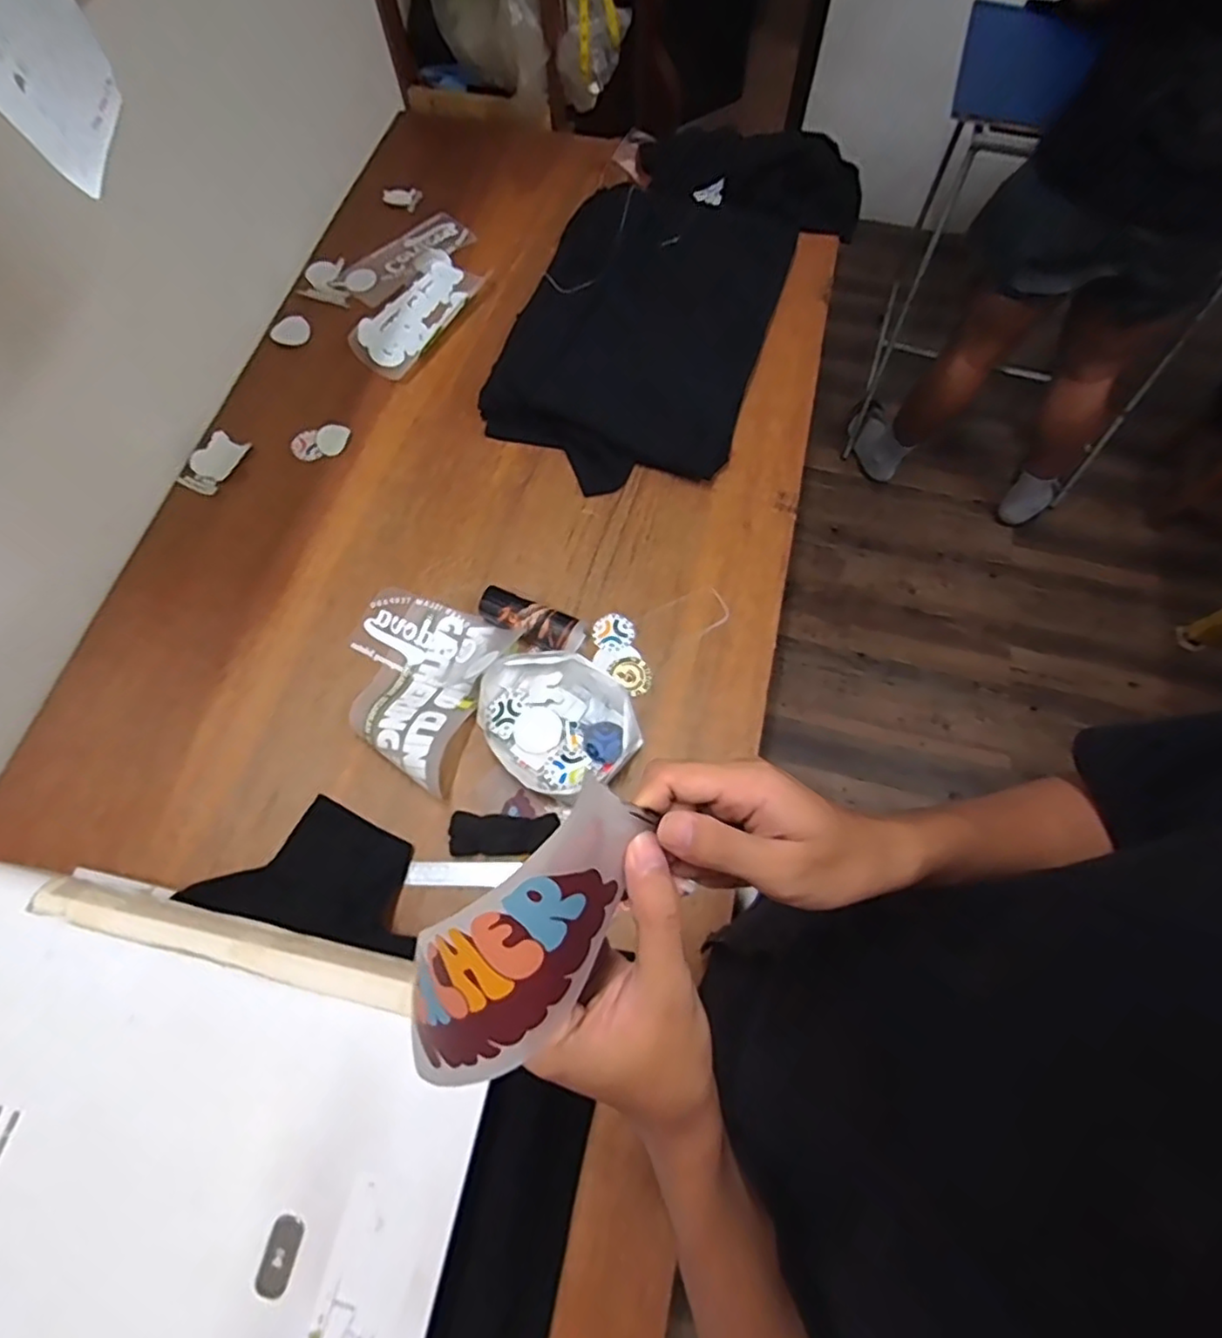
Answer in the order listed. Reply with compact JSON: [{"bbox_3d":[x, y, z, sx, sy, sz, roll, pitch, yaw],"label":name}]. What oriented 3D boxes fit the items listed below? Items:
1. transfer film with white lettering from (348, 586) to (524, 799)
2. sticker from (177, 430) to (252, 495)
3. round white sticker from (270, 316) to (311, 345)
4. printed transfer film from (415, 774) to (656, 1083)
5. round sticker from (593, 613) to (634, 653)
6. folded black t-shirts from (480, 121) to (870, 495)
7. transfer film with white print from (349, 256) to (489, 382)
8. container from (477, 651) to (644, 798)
[{"bbox_3d":[-0.255,0.006,0.810,0.208,0.063,0.228,21,71,8],"label":"transfer film with white lettering"},{"bbox_3d":[-0.595,-0.309,0.971,0.058,0.016,0.104,21,71,8],"label":"sticker"},{"bbox_3d":[-0.532,-0.564,1.077,0.069,0.005,0.056,13,75,6],"label":"round white sticker"},{"bbox_3d":[-0.032,0.104,0.240,0.048,0.046,0.128,35,90,13],"label":"printed transfer film"},{"bbox_3d":[0.003,-0.048,0.868,0.052,0.004,0.052,0,69,0],"label":"round sticker"},{"bbox_3d":[0.114,-0.643,1.058,0.398,0.086,0.809,24,71,9],"label":"folded black t-shirts"},{"bbox_3d":[-0.318,-0.589,1.074,0.118,0.016,0.249,33,73,12],"label":"transfer film with white print"},{"bbox_3d":[-0.069,0.064,0.799,0.200,0.043,0.163,37,74,13],"label":"container"}]

